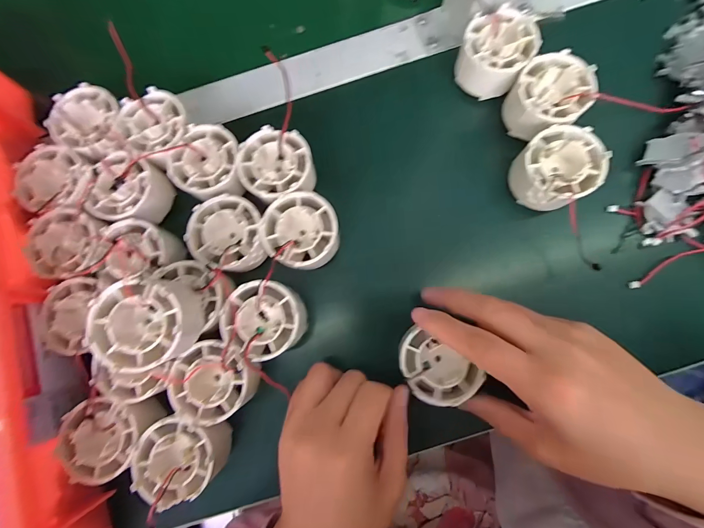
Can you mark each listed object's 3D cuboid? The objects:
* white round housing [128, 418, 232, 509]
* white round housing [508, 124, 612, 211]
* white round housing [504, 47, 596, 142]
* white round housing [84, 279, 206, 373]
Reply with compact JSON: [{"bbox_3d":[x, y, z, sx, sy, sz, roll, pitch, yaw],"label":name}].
[{"bbox_3d":[-0.113,0.127,0.217,0.055,0.032,0.050,0,81,3],"label":"white round housing"},{"bbox_3d":[0.146,-0.067,0.234,0.054,0.035,0.050,0,81,3],"label":"white round housing"},{"bbox_3d":[0.145,-0.122,0.242,0.054,0.034,0.050,0,81,3],"label":"white round housing"},{"bbox_3d":[-0.118,0.036,0.195,0.055,0.037,0.050,0,81,3],"label":"white round housing"}]

